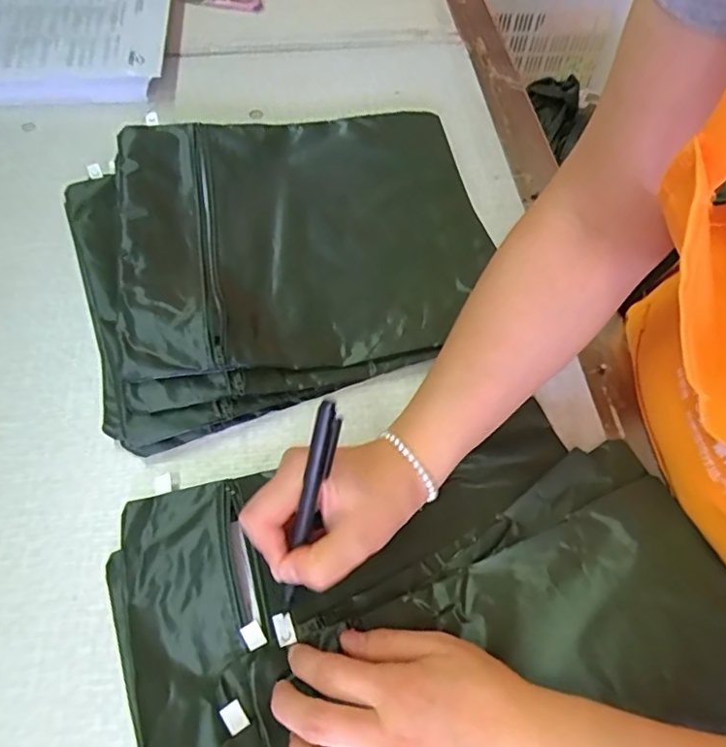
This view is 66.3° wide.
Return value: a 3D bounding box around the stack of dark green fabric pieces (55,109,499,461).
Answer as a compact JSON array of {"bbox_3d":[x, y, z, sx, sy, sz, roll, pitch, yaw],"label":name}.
[{"bbox_3d":[-0.061,-0.119,0.455,0.335,0.030,0.287,-19,63,-11],"label":"stack of dark green fabric pieces"}]

